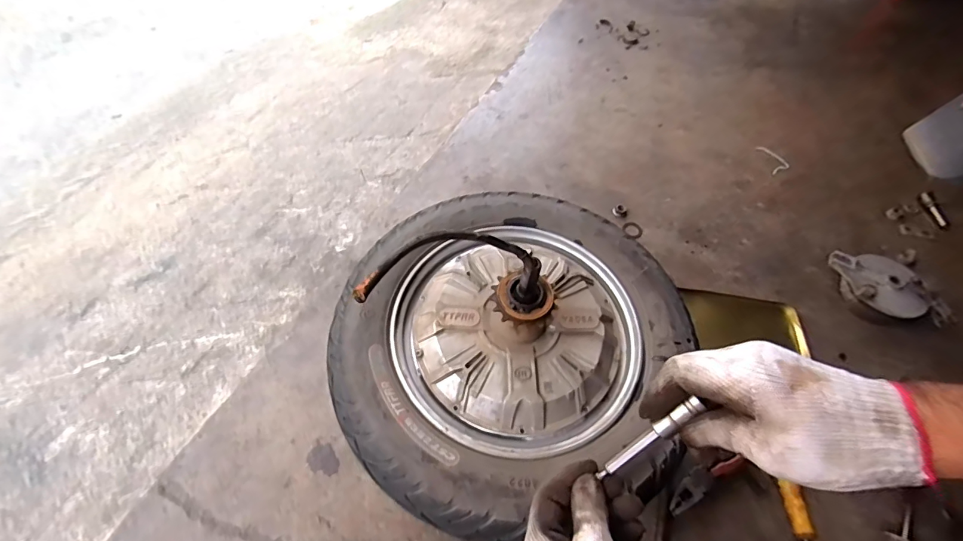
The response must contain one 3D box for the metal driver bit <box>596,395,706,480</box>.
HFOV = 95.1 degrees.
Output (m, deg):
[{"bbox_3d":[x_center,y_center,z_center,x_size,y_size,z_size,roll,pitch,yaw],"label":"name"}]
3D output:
[{"bbox_3d":[0.119,0.123,0.316,0.014,0.093,0.010,-8,51,-49],"label":"metal driver bit"}]

